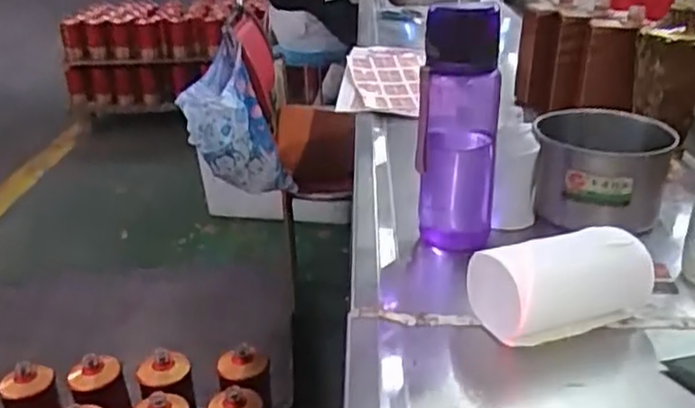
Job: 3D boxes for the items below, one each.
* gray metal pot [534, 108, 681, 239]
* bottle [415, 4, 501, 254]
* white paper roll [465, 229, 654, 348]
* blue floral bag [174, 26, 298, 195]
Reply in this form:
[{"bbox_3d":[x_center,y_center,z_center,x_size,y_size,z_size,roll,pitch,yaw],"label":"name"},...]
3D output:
[{"bbox_3d":[0.262,-0.033,0.744,0.133,0.096,0.117,7,26,20],"label":"gray metal pot"},{"bbox_3d":[0.104,-0.066,0.672,0.072,0.228,0.057,2,25,10],"label":"bottle"},{"bbox_3d":[0.172,0.066,0.576,0.140,0.064,0.065,-11,26,-17],"label":"white paper roll"},{"bbox_3d":[-0.221,-0.155,1.435,0.209,0.290,0.115,-5,24,-4],"label":"blue floral bag"}]

